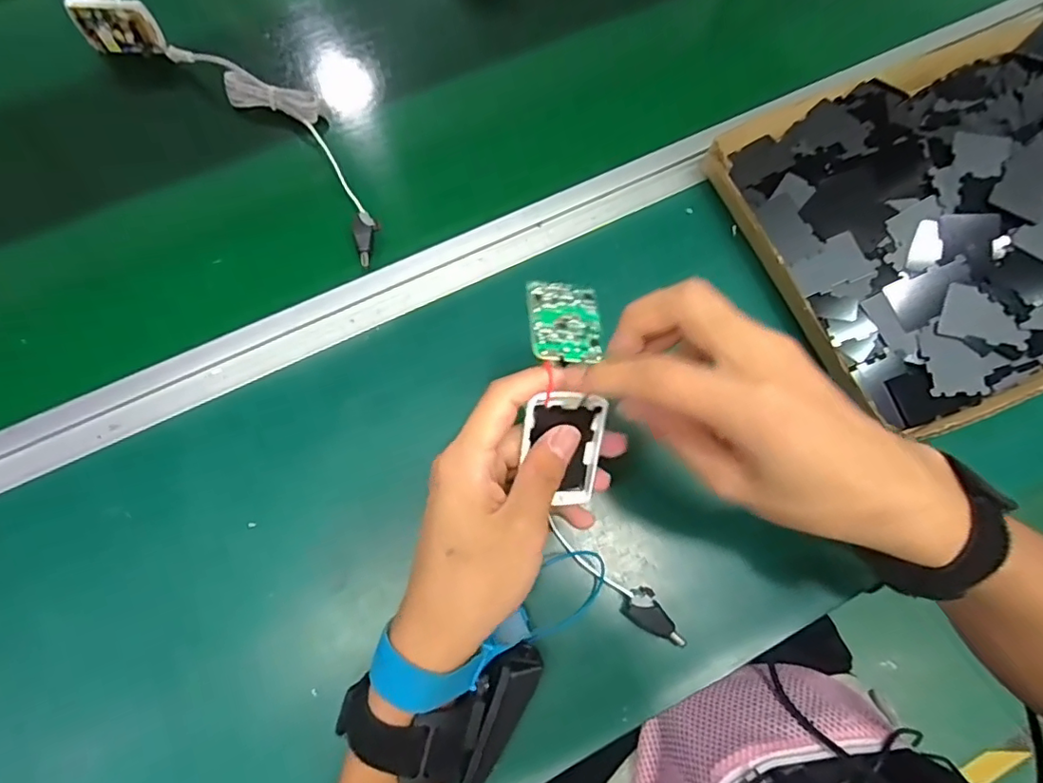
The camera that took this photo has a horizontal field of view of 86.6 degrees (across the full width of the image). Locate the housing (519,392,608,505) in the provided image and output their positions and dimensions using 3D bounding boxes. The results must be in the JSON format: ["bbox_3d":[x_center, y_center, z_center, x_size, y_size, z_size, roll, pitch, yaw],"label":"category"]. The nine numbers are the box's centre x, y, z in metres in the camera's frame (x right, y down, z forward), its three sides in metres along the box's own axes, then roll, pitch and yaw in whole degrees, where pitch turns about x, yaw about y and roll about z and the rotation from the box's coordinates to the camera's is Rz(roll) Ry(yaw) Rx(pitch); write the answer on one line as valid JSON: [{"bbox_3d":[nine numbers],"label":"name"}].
[{"bbox_3d":[0.021,0.027,0.274,0.039,0.007,0.060,0,115,-11],"label":"housing"}]

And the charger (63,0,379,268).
[{"bbox_3d":[-0.213,-0.221,0.434,0.319,0.038,0.076,39,79,7],"label":"charger"}]

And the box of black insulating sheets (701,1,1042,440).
[{"bbox_3d":[0.342,-0.145,0.398,0.358,0.064,0.271,-26,79,-7],"label":"box of black insulating sheets"}]

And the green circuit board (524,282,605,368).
[{"bbox_3d":[0.021,-0.034,0.269,0.035,0.004,0.053,2,50,-10],"label":"green circuit board"}]

